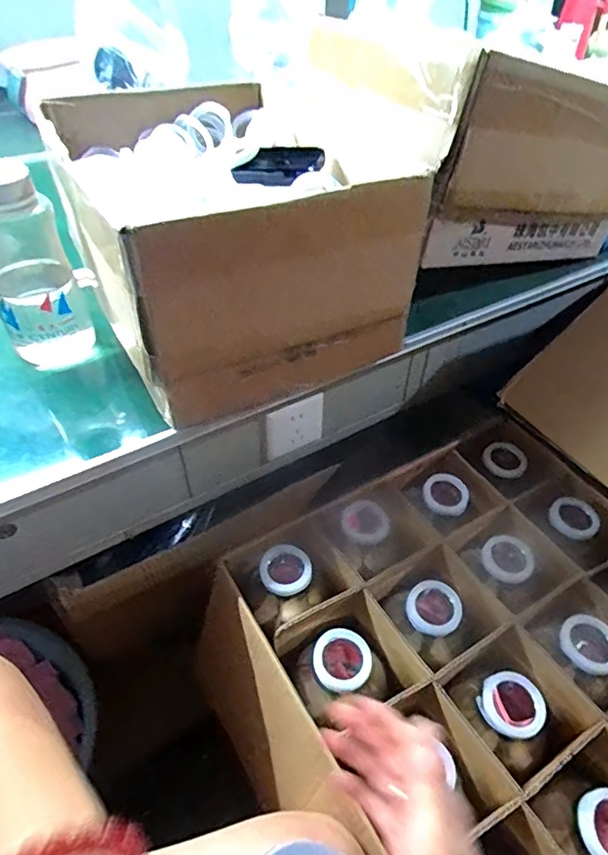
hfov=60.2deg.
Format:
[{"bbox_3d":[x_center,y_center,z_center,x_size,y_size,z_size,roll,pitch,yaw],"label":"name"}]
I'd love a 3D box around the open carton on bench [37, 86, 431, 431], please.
[{"bbox_3d":[-0.111,-0.240,0.605,0.280,0.195,0.428,-20,49,-20],"label":"open carton on bench"}]

